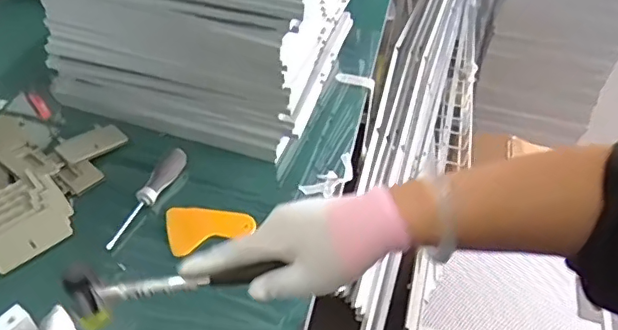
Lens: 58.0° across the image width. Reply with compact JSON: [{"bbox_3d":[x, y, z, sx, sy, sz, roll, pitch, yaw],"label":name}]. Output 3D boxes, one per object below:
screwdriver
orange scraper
[{"bbox_3d":[-0.198,0.037,0.685,0.021,0.031,0.152,20,48,17],"label":"screwdriver"},{"bbox_3d":[-0.120,0.072,0.671,0.098,0.015,0.063,-14,47,-16],"label":"orange scraper"}]

